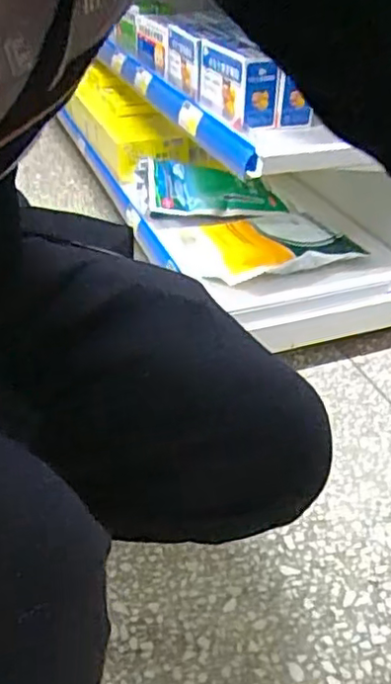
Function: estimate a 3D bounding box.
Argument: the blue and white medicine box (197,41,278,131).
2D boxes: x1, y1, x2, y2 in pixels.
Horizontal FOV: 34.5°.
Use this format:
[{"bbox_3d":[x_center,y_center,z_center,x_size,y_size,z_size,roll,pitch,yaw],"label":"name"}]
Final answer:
[{"bbox_3d":[0.053,-0.343,0.831,0.058,0.080,0.146,-12,38,-16],"label":"blue and white medicine box"}]

